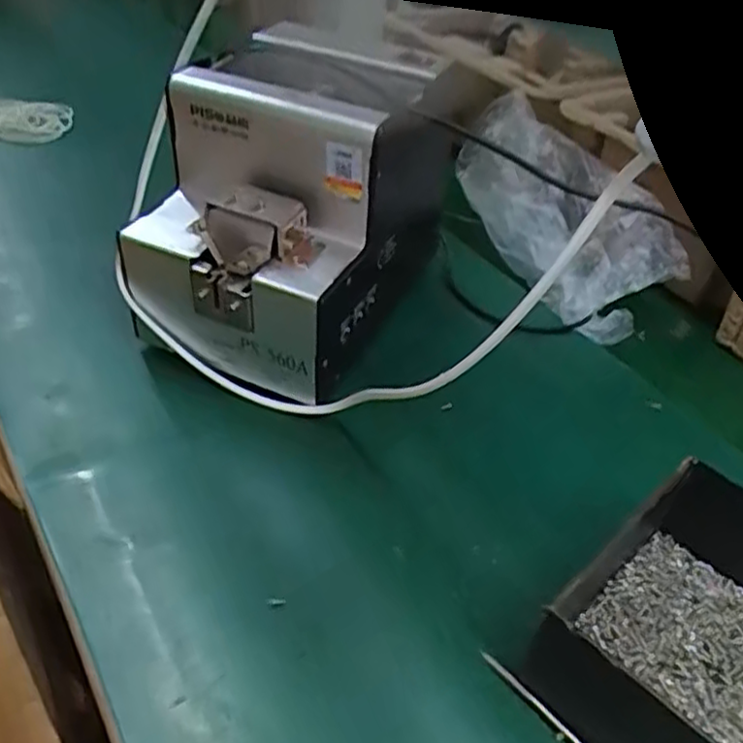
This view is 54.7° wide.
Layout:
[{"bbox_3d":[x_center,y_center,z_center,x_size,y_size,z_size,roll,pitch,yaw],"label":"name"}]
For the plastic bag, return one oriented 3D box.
[{"bbox_3d":[0.138,-0.111,0.505,0.079,0.094,0.179,-18,47,-25],"label":"plastic bag"}]

